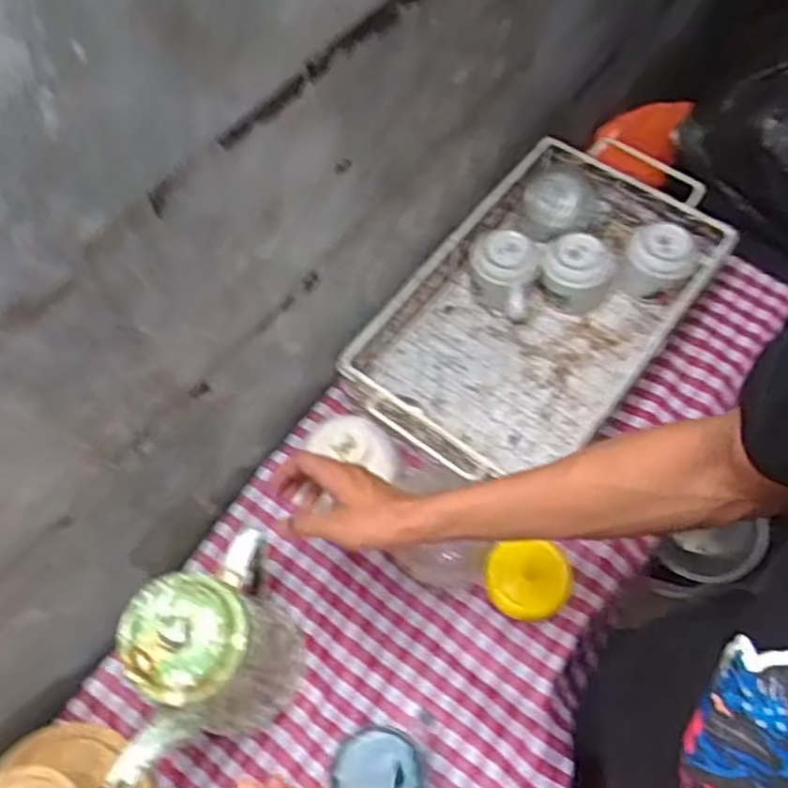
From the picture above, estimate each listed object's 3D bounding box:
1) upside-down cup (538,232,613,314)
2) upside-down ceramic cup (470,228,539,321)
[{"bbox_3d":[0.209,-0.137,0.859,0.077,0.076,0.063,12,60,7],"label":"upside-down cup"},{"bbox_3d":[0.129,-0.147,0.870,0.076,0.069,0.081,0,60,0],"label":"upside-down ceramic cup"}]

